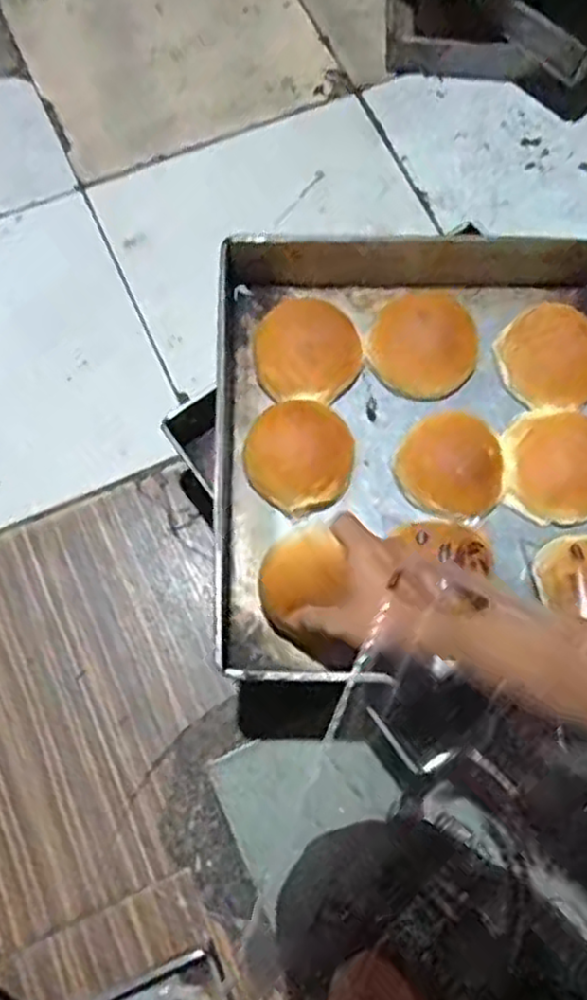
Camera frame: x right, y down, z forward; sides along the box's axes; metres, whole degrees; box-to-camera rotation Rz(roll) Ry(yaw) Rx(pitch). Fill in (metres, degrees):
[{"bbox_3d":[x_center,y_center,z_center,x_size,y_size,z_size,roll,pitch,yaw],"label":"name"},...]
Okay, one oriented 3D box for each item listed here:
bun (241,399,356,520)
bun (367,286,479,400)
[{"bbox_3d":[0.011,-0.044,0.679,0.106,0.055,0.100,0,75,-1],"label":"bun"},{"bbox_3d":[0.129,-0.151,0.706,0.107,0.047,0.090,-2,75,-2],"label":"bun"}]

